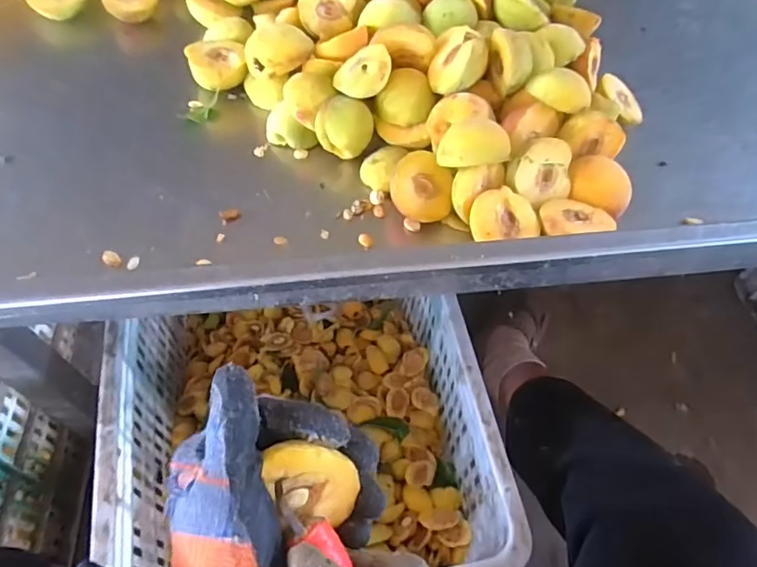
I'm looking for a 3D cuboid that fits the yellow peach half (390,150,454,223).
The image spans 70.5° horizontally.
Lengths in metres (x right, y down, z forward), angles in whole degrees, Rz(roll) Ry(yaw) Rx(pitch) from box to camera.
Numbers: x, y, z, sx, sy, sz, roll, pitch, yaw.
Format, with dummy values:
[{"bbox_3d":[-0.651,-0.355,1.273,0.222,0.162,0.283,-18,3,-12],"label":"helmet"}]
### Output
[{"bbox_3d":[0.036,-0.086,0.482,0.060,0.024,0.060,0,90,-19],"label":"yellow peach half"}]

